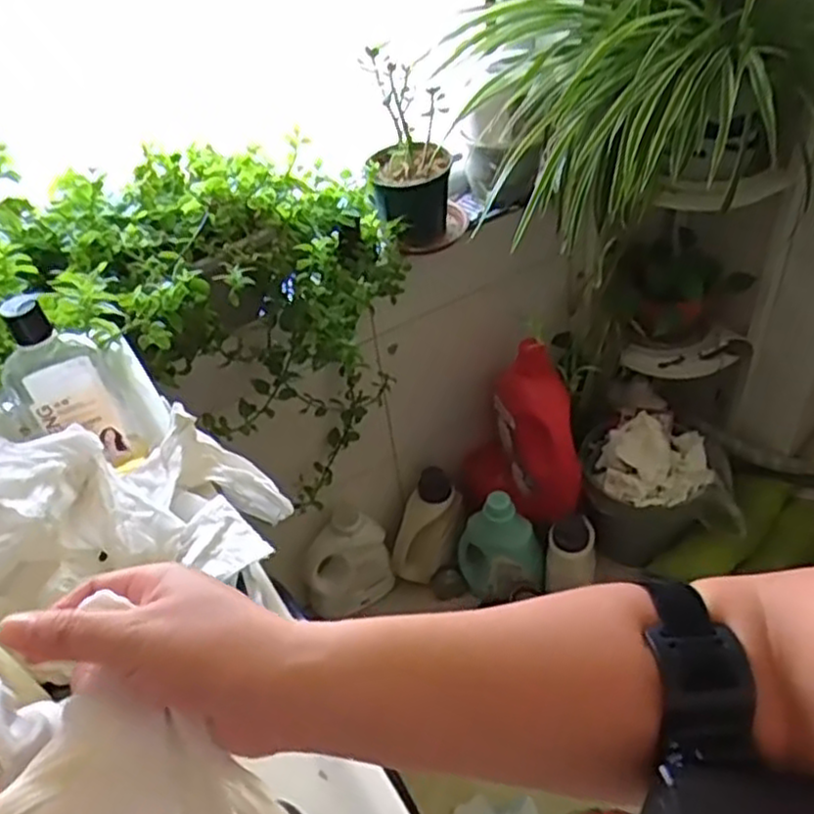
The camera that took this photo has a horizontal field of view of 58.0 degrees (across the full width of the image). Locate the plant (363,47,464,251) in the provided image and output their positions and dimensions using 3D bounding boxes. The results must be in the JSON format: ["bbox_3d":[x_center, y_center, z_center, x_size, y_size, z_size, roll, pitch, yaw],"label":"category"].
[{"bbox_3d":[0.007,-0.420,1.188,0.123,0.265,0.158,-2,42,6],"label":"plant"}]

